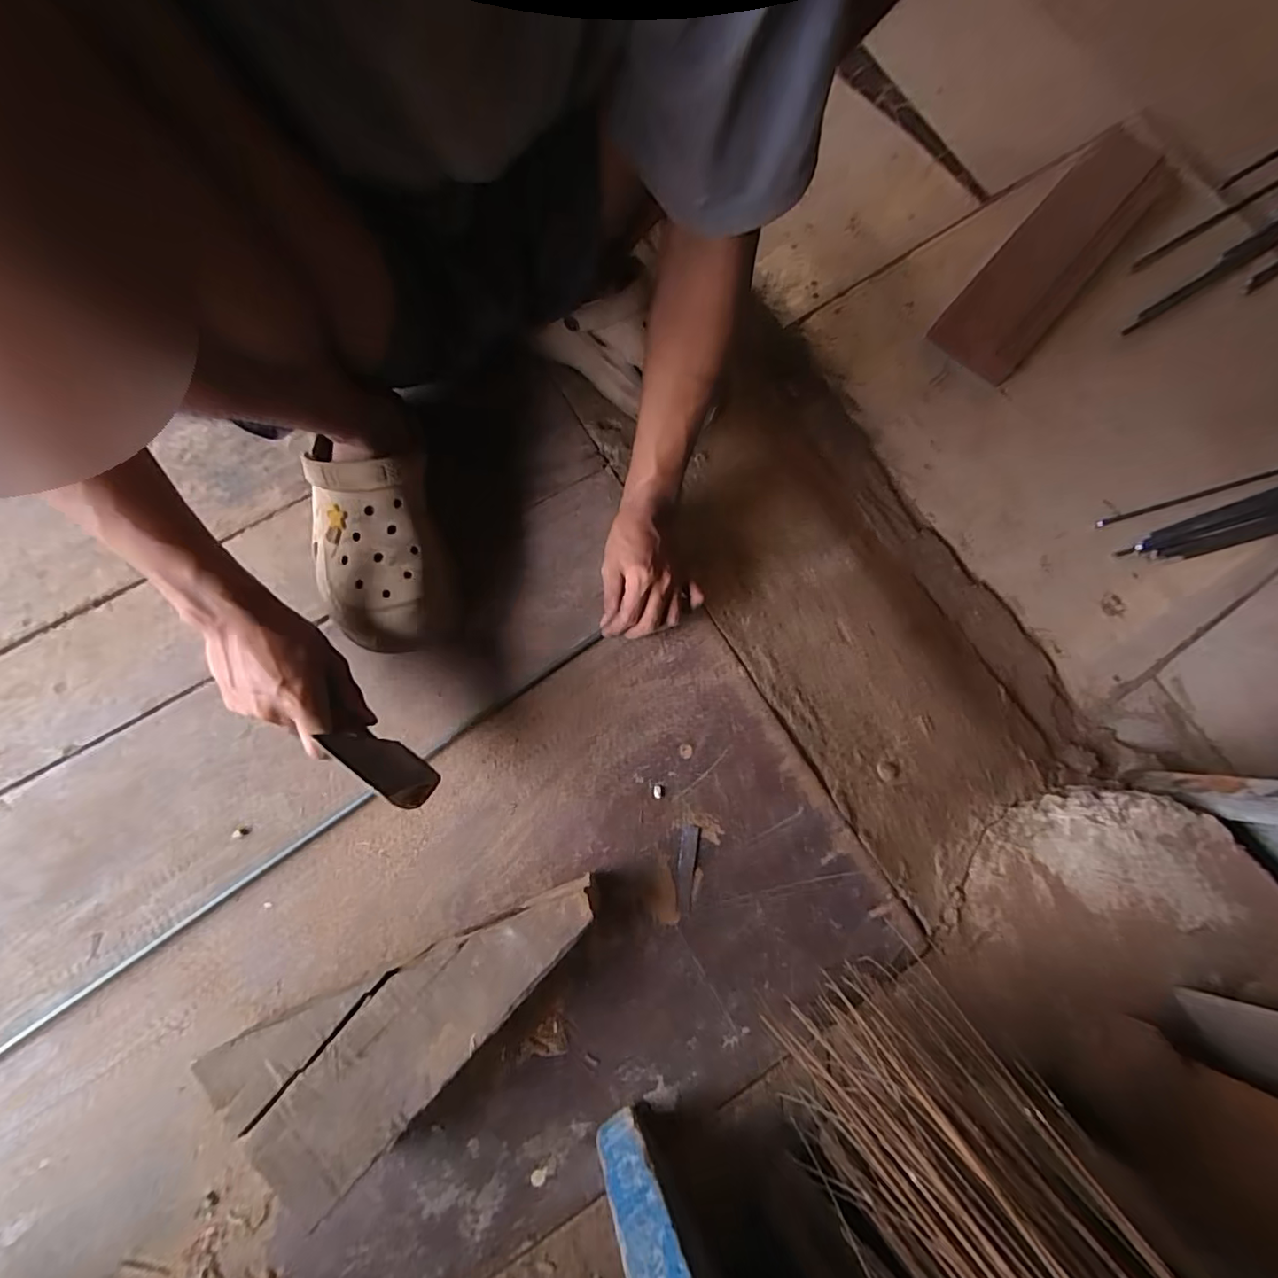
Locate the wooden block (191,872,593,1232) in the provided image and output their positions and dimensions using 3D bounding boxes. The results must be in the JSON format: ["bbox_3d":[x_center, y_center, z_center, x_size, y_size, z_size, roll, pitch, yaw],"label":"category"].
[{"bbox_3d":[-0.157,0.278,0.425,0.283,0.080,0.123,-33,82,-8],"label":"wooden block"}]

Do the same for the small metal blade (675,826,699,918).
[{"bbox_3d":[0.041,0.203,0.483,0.015,0.004,0.073,8,78,0],"label":"small metal blade"}]

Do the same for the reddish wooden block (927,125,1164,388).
[{"bbox_3d":[0.618,-0.573,0.813,0.126,0.031,0.474,40,80,7],"label":"reddish wooden block"}]

